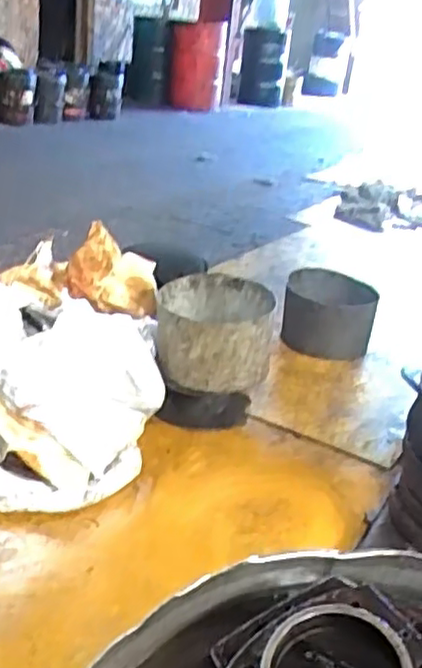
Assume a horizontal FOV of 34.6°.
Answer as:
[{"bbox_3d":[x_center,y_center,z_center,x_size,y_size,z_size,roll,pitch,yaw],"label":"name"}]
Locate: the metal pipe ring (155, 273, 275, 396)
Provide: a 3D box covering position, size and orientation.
[{"bbox_3d":[0.003,-0.001,1.714,0.293,0.194,0.287,5,25,-3],"label":"metal pipe ring"}]

